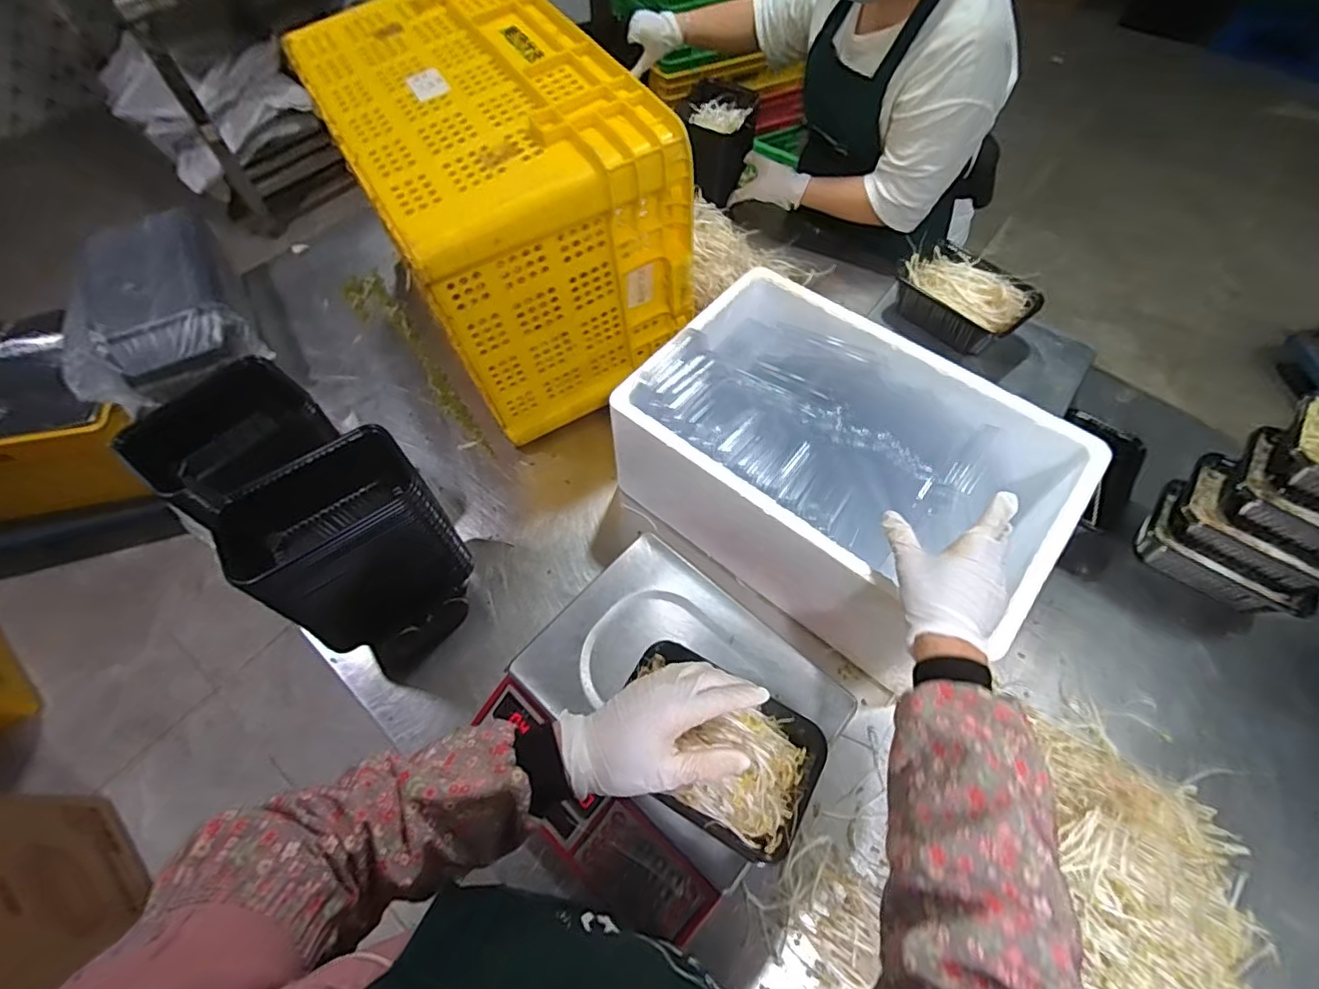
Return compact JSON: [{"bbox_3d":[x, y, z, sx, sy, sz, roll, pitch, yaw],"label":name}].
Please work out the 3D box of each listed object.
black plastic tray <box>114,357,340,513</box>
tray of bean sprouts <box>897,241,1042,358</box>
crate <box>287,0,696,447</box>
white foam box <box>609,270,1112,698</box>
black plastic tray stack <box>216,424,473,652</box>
[{"bbox_3d":[-0.498,-0.068,0.658,0.117,0.077,0.179,34,65,17],"label":"black plastic tray"},{"bbox_3d":[0.426,-0.280,0.796,0.119,0.070,0.182,-39,68,-20],"label":"tray of bean sprouts"},{"bbox_3d":[-0.235,-0.401,0.799,0.317,0.372,0.524,-28,64,-16],"label":"crate"},{"bbox_3d":[0.216,-0.029,0.707,0.467,0.190,0.309,36,64,19],"label":"white foam box"},{"bbox_3d":[-0.333,0.070,0.641,0.176,0.222,0.145,-41,68,-21],"label":"black plastic tray stack"}]

